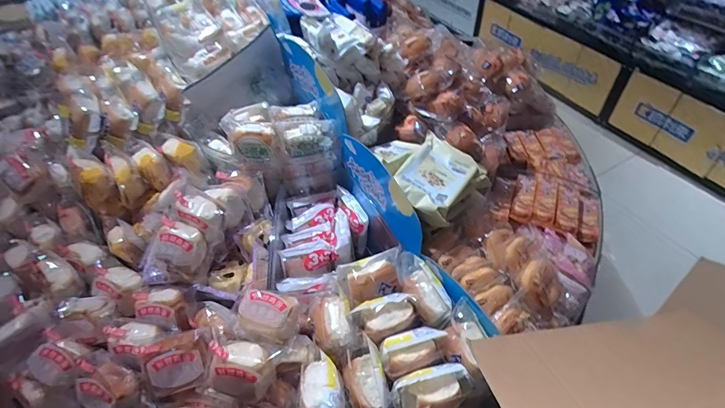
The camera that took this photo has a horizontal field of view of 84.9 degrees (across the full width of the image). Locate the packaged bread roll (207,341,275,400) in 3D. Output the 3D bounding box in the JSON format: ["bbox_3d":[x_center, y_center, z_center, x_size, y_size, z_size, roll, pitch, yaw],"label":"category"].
[{"bbox_3d":[-0.176,0.236,0.573,0.093,0.057,0.065,3,48,7],"label":"packaged bread roll"}]

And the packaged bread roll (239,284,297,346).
[{"bbox_3d":[-0.155,0.169,0.622,0.100,0.045,0.082,1,47,4],"label":"packaged bread roll"}]

